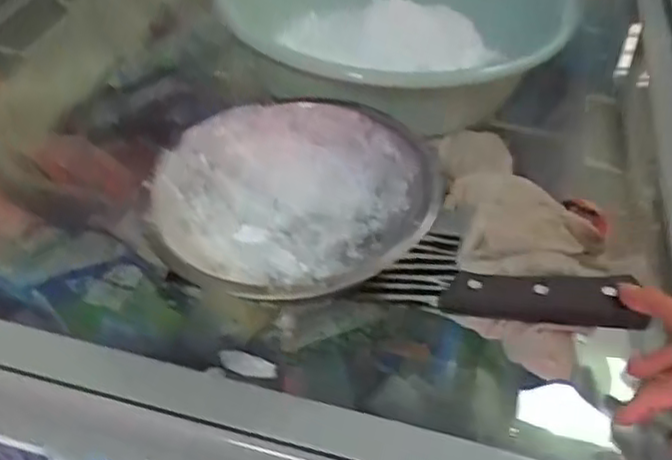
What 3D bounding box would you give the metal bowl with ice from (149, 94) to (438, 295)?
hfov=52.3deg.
[{"bbox_3d":[-0.029,-0.019,0.452,0.177,0.056,0.162,2,44,-2],"label":"metal bowl with ice"}]

